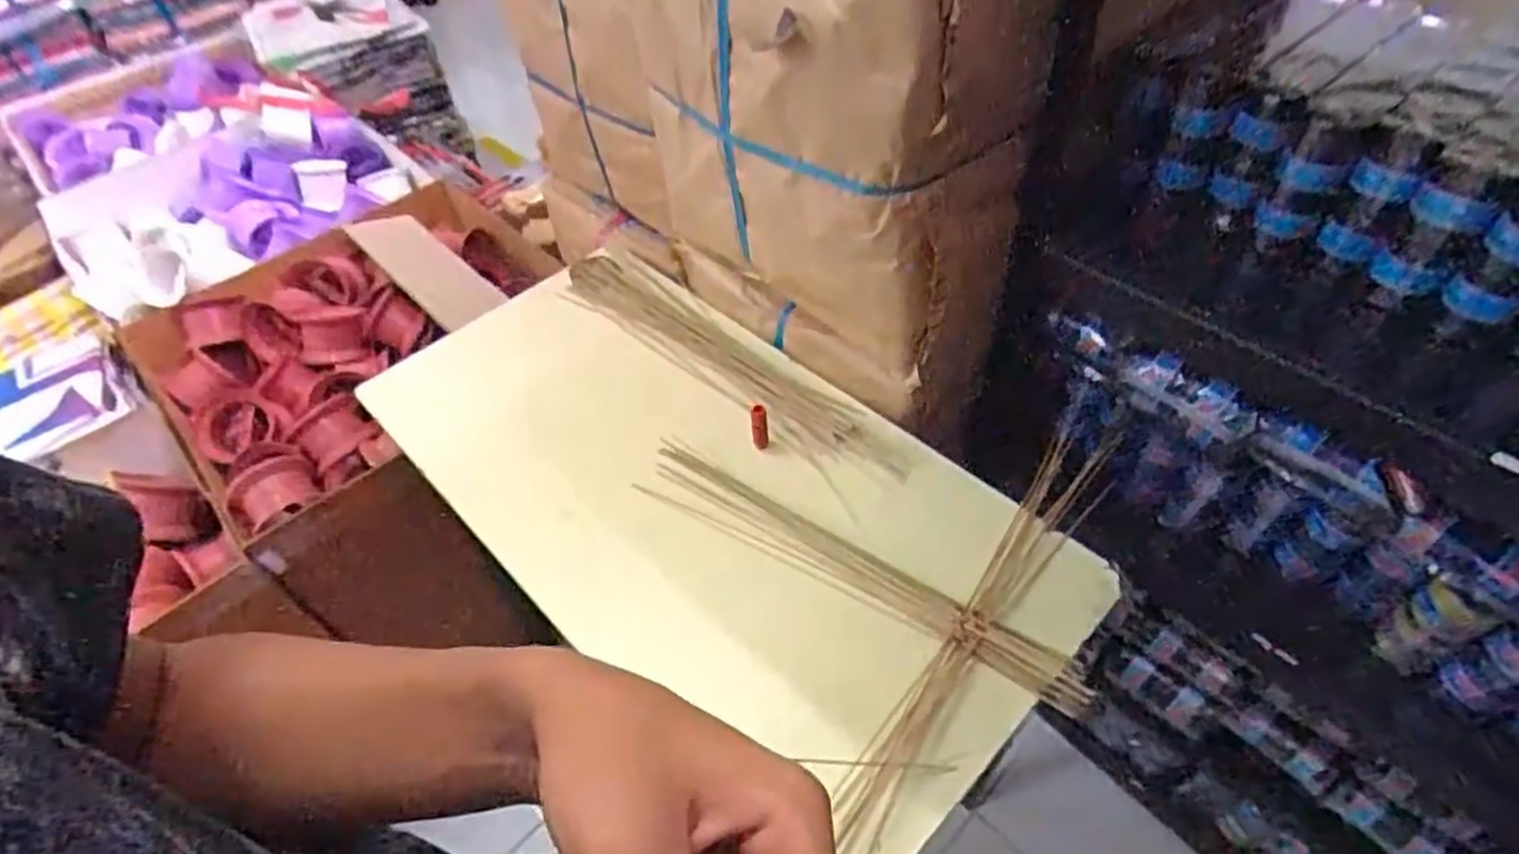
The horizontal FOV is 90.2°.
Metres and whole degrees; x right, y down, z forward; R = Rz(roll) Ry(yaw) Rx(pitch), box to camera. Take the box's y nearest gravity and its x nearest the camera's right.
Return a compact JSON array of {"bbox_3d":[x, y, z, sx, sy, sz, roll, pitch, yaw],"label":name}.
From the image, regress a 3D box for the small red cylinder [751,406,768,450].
[{"bbox_3d":[-0.001,-0.001,0.808,0.017,0.053,0.017,6,50,10],"label":"small red cylinder"}]

